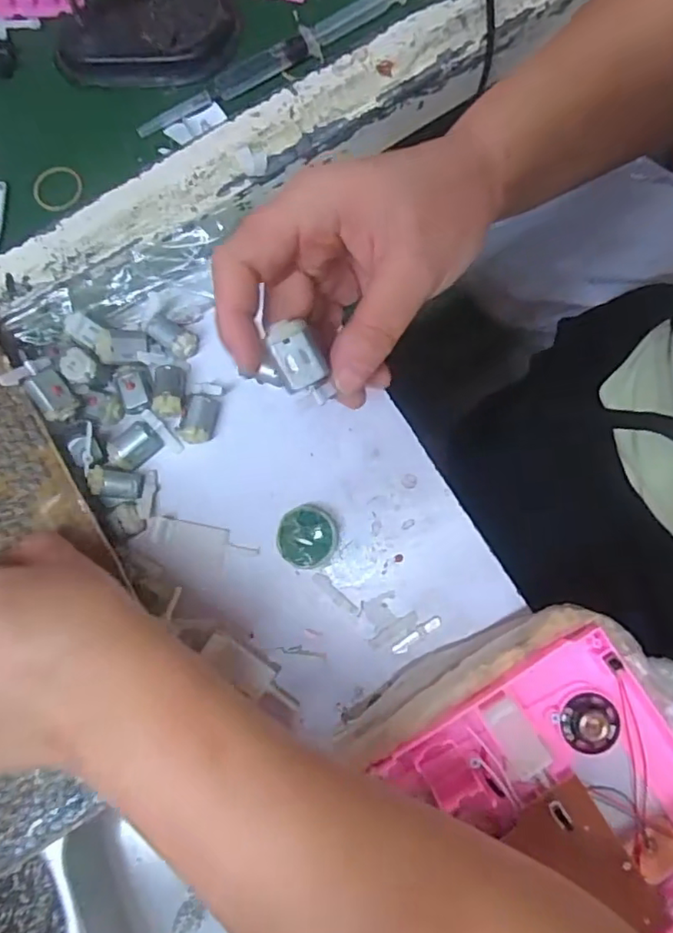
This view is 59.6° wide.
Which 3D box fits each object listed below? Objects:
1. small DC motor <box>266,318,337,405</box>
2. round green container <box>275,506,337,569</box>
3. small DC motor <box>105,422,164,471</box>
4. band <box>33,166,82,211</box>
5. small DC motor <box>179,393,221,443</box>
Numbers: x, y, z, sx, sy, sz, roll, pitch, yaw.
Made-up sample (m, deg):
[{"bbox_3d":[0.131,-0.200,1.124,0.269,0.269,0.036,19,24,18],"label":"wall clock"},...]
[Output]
[{"bbox_3d":[-0.015,-0.040,0.233,0.018,0.016,0.034,-23,96,-4],"label":"small DC motor"},{"bbox_3d":[-0.016,0.040,0.330,0.033,0.019,0.034,0,80,0],"label":"round green container"},{"bbox_3d":[-0.117,-0.012,0.340,0.028,0.017,0.017,-39,82,-6],"label":"small DC motor"},{"bbox_3d":[-0.176,-0.175,0.370,0.030,0.004,0.030,0,80,0],"label":"band"},{"bbox_3d":[-0.078,-0.027,0.342,0.020,0.018,0.028,2,80,1],"label":"small DC motor"}]

